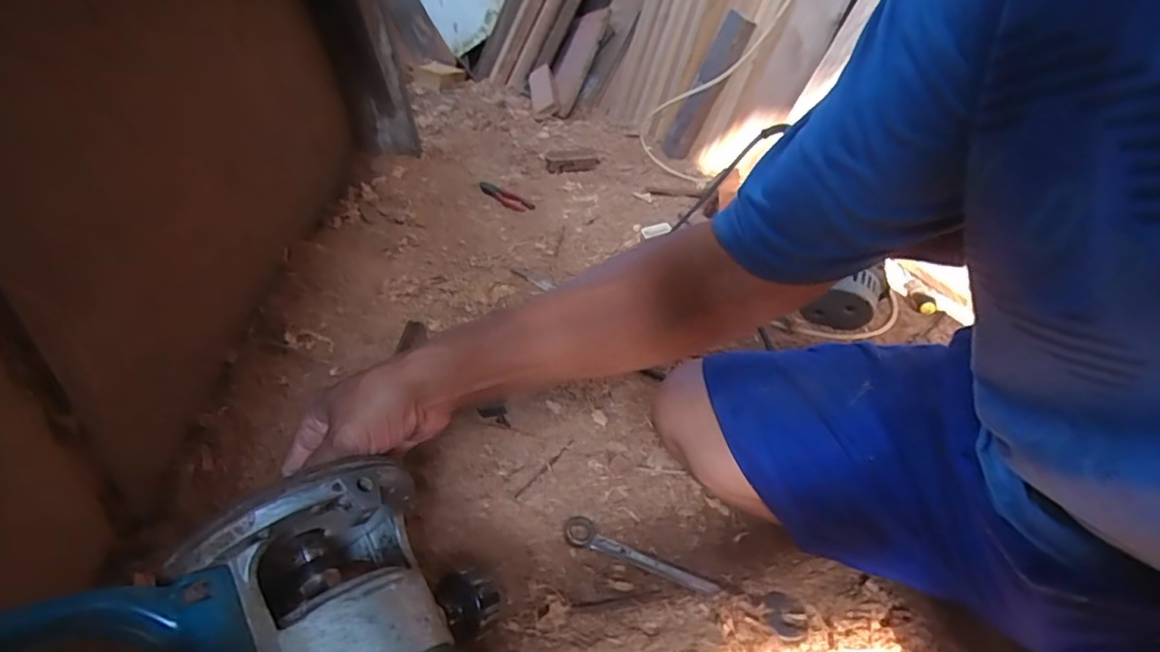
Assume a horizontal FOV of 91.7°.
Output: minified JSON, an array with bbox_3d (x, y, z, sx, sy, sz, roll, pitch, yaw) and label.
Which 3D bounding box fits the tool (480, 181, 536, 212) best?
[{"bbox_3d":[-0.180,-0.306,1.331,0.062,0.012,0.182,-26,44,-33],"label":"tool"}]

